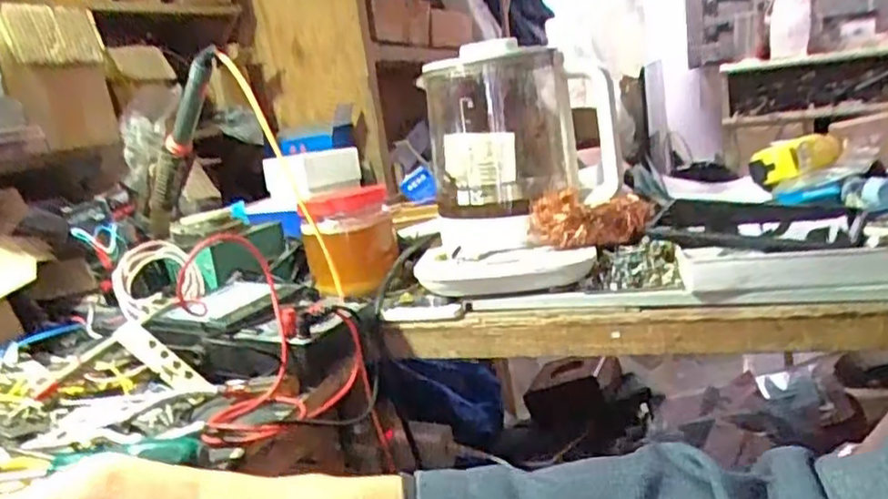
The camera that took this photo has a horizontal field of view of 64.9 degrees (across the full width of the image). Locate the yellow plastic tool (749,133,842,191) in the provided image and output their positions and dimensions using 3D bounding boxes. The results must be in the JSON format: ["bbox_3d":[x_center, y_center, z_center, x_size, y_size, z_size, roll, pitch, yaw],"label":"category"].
[{"bbox_3d":[0.350,-0.093,0.697,0.083,0.034,0.035,-20,10,12],"label":"yellow plastic tool"}]

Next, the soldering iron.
[{"bbox_3d":[-0.278,-0.103,0.724,0.033,0.258,0.025,48,40,17],"label":"soldering iron"}]

